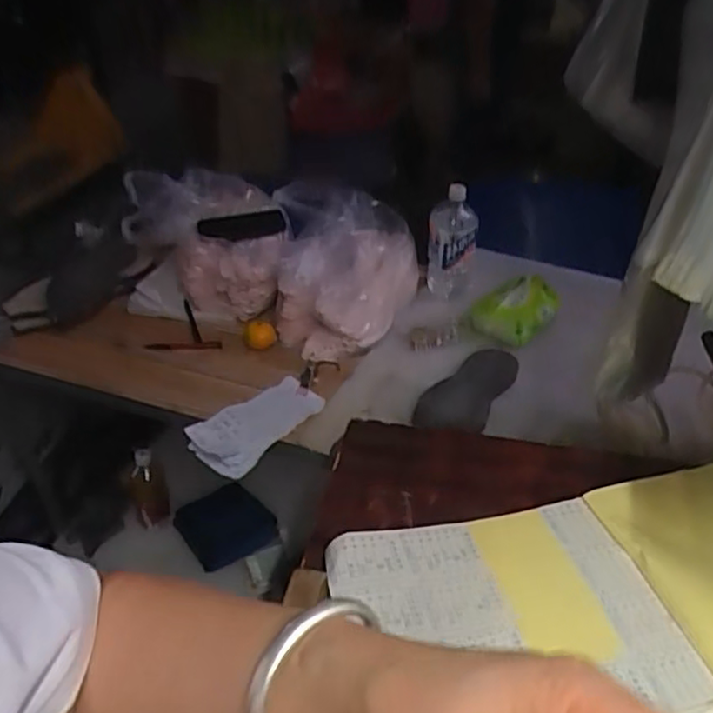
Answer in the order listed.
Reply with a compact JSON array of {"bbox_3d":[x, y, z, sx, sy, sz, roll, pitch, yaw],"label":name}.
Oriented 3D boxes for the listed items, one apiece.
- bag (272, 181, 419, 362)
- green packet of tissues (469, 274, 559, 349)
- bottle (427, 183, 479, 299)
[{"bbox_3d":[-0.021,-0.157,1.237,0.263,0.193,0.330,2,37,3],"label":"bag"},{"bbox_3d":[0.293,-0.088,1.224,0.171,0.063,0.126,-31,46,-34],"label":"green packet of tissues"},{"bbox_3d":[0.182,-0.219,1.263,0.089,0.213,0.082,6,38,9],"label":"bottle"}]

